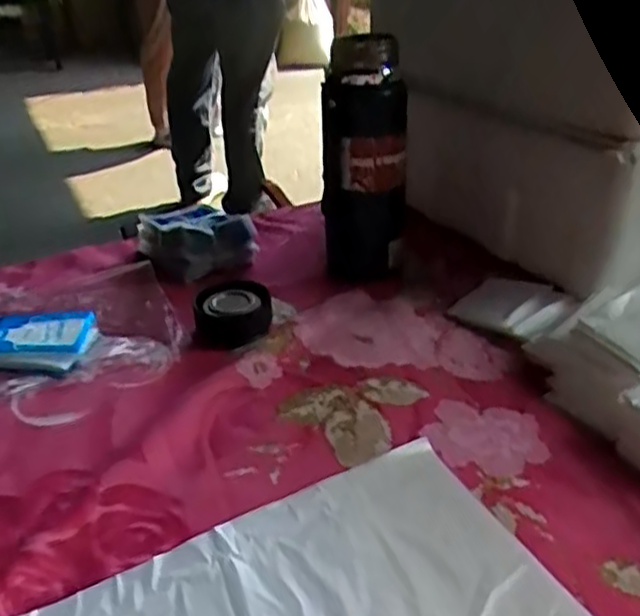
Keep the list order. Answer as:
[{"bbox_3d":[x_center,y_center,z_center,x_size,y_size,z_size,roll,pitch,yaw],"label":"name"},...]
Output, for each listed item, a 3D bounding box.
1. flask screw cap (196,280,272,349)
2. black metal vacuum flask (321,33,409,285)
[{"bbox_3d":[-0.077,0.004,0.639,0.063,0.032,0.063,-2,31,1],"label":"flask screw cap"},{"bbox_3d":[0.040,-0.124,0.655,0.077,0.236,0.064,-2,31,2],"label":"black metal vacuum flask"}]

